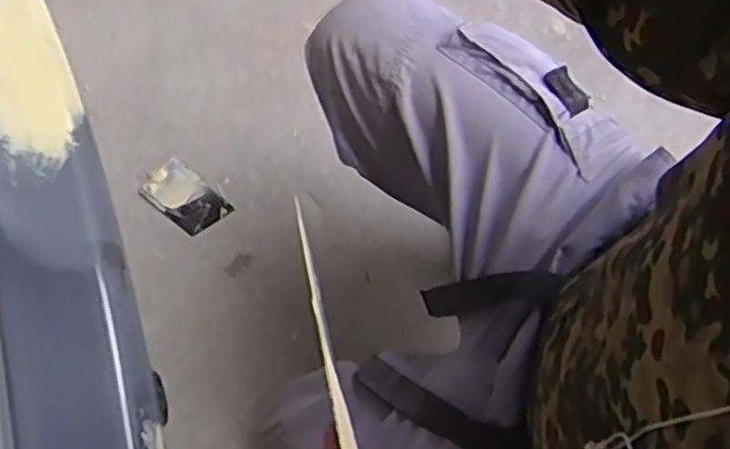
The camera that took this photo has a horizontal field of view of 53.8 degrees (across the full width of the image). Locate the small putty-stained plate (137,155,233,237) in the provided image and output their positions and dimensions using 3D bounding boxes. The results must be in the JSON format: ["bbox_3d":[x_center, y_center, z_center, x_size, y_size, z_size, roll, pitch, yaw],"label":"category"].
[{"bbox_3d":[-0.264,-0.038,1.058,0.122,0.004,0.074,40,78,6],"label":"small putty-stained plate"}]

